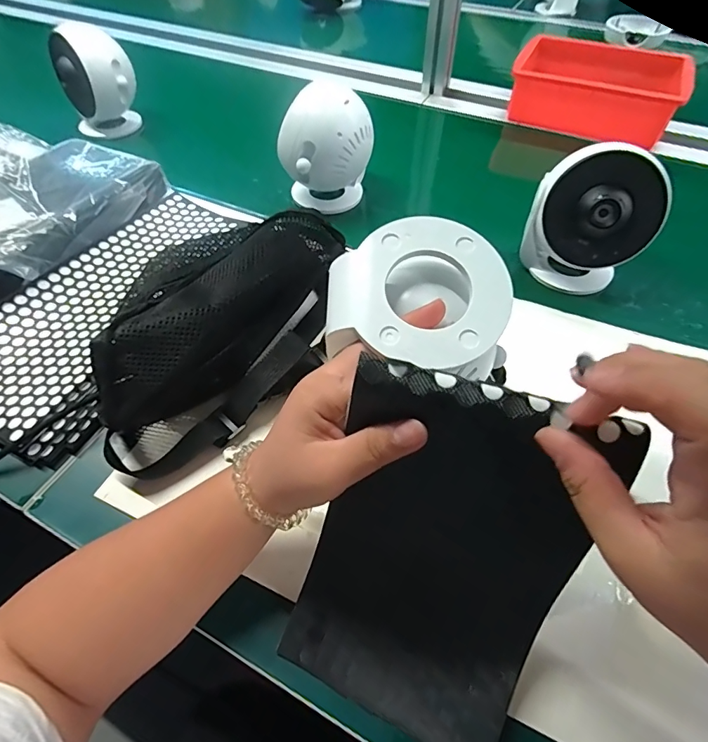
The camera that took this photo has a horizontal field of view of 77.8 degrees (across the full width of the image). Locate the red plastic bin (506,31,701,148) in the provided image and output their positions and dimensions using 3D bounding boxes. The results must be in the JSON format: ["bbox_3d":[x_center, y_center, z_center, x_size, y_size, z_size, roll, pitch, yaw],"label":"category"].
[{"bbox_3d":[0.377,-0.445,0.689,0.240,0.079,0.166,22,56,16],"label":"red plastic bin"}]

